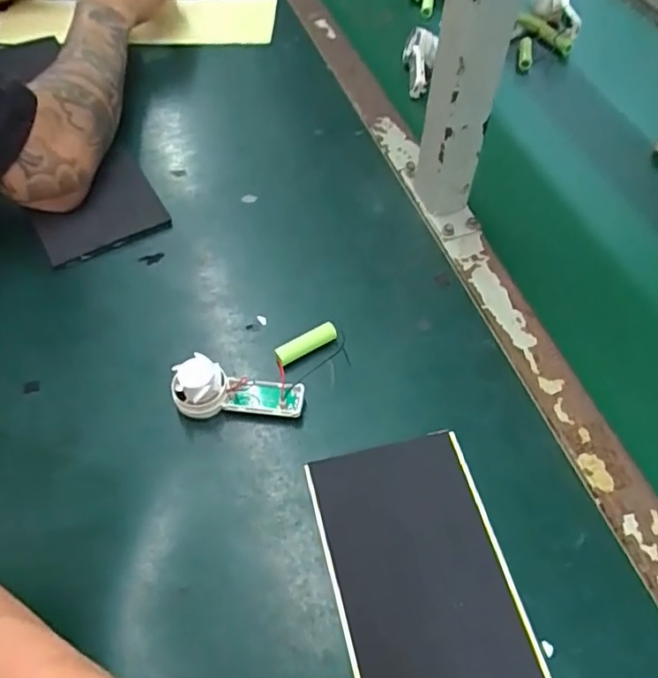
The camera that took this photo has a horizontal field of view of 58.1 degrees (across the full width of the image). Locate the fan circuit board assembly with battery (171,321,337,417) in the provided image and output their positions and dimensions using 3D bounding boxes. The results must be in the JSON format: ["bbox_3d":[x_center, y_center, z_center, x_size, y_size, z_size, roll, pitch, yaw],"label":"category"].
[{"bbox_3d":[-0.047,0.030,0.430,0.126,0.035,0.060,-18,57,-12],"label":"fan circuit board assembly with battery"}]

